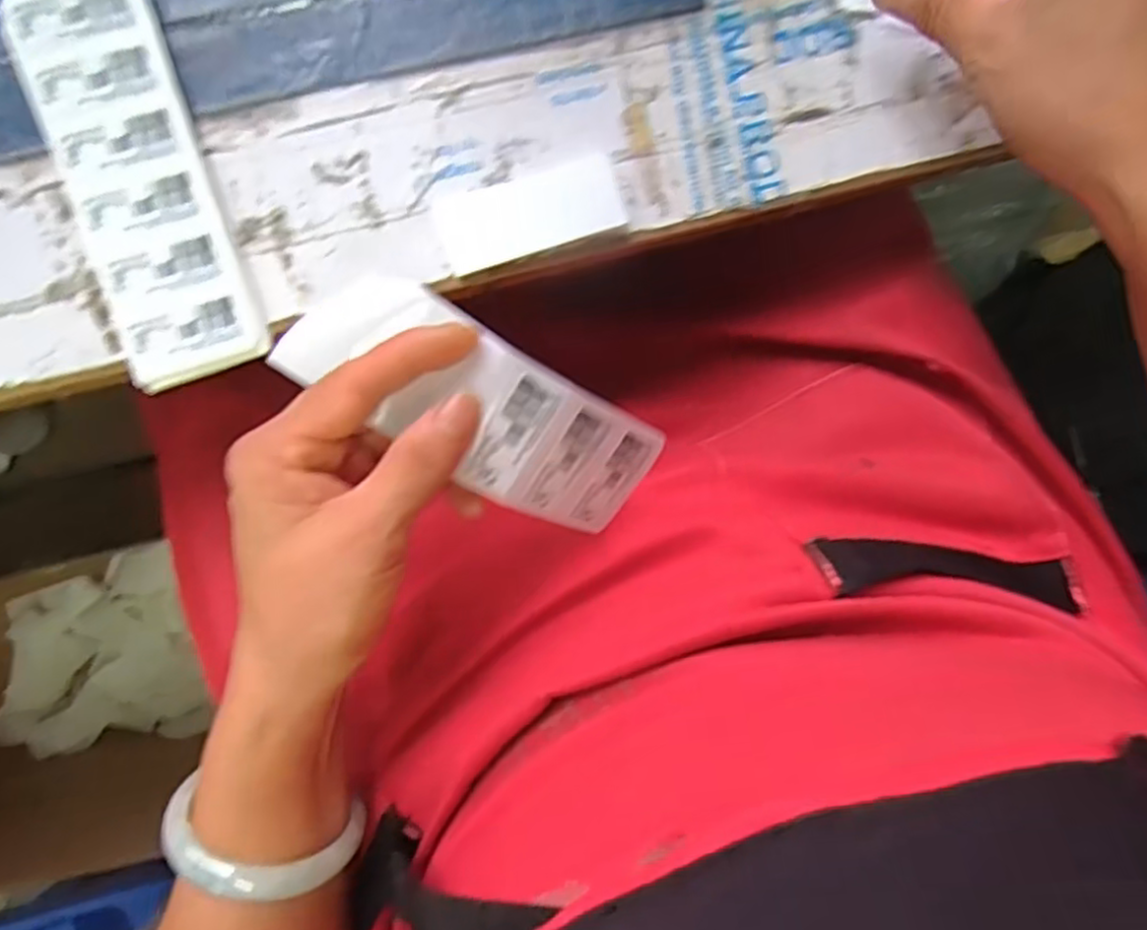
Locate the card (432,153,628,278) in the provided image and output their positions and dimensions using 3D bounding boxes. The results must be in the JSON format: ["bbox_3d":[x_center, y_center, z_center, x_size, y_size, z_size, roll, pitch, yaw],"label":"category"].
[{"bbox_3d":[-0.018,-0.107,0.303,0.077,0.004,0.033,-16,89,-2],"label":"card"}]

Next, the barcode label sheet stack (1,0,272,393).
[{"bbox_3d":[-0.175,-0.114,0.288,0.056,0.014,0.158,-17,95,-3],"label":"barcode label sheet stack"}]

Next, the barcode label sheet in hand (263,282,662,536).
[{"bbox_3d":[-0.034,-0.021,0.263,0.141,0.032,0.053,29,91,-13],"label":"barcode label sheet in hand"}]

